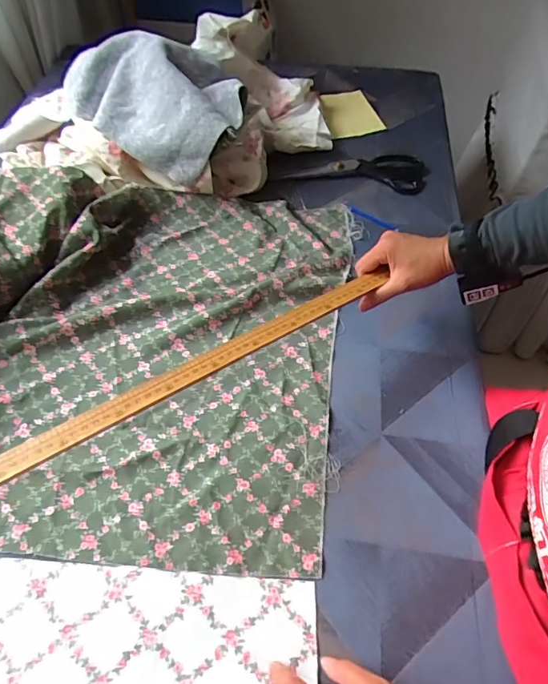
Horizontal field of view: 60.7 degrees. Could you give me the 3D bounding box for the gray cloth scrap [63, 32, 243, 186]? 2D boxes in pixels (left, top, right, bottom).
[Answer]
[{"bbox_3d":[-0.198,-0.400,0.764,0.266,0.099,0.311,-15,55,-10],"label":"gray cloth scrap"}]

